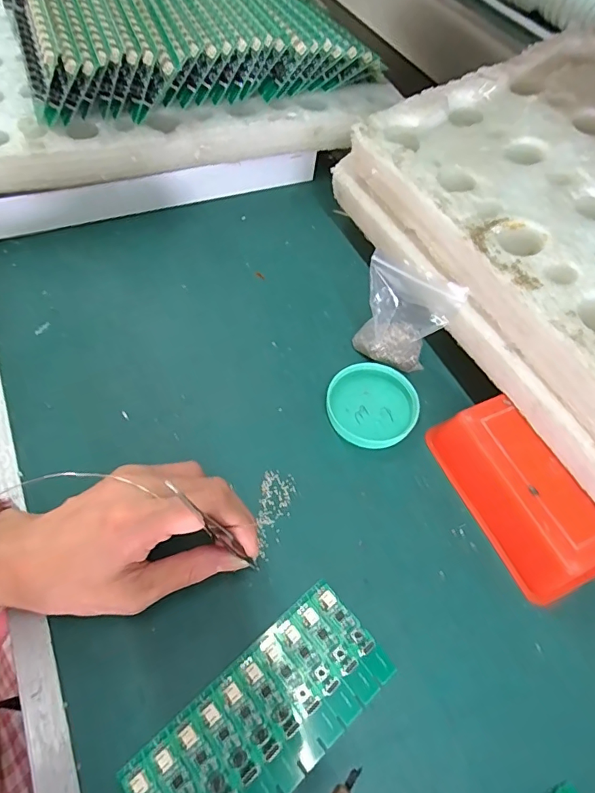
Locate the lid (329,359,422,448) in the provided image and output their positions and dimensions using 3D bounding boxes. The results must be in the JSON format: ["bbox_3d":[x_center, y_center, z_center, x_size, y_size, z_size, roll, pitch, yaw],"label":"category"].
[{"bbox_3d":[0.057,0.005,0.343,0.066,0.010,0.064,2,59,-3],"label":"lid"}]

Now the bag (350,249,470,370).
[{"bbox_3d":[0.077,-0.057,0.339,0.068,0.080,0.038,27,61,12],"label":"bag"}]

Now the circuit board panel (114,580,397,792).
[{"bbox_3d":[-0.016,0.170,0.241,0.138,0.005,0.063,-35,69,-23],"label":"circuit board panel"}]

